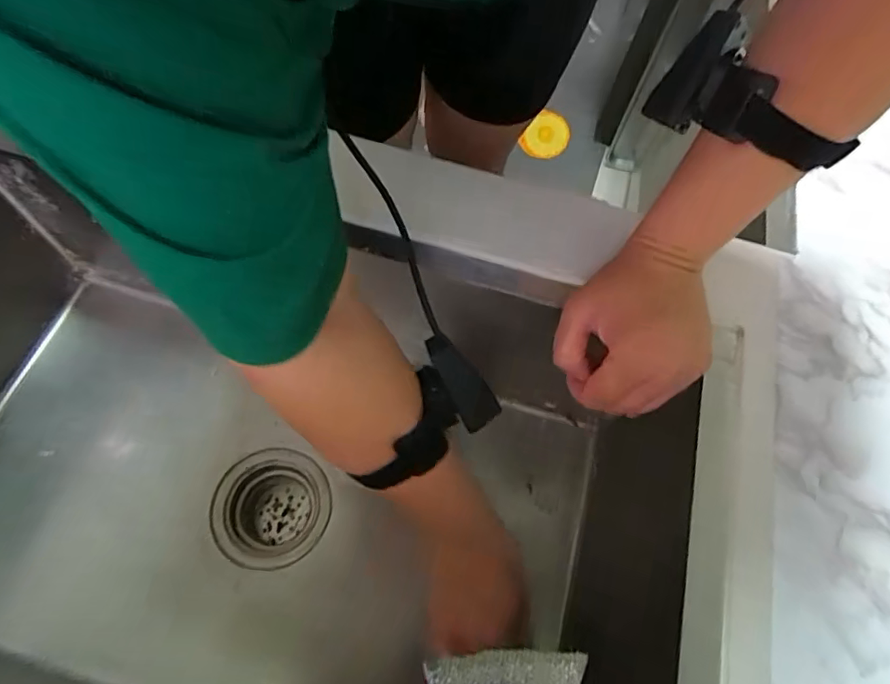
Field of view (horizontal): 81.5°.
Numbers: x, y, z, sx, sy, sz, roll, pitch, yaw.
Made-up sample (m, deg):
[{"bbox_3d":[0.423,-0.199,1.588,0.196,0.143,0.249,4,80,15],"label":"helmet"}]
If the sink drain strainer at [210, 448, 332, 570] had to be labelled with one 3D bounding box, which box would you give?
[{"bbox_3d":[-0.166,0.167,0.511,0.106,0.064,0.102,1,65,-3],"label":"sink drain strainer"}]

